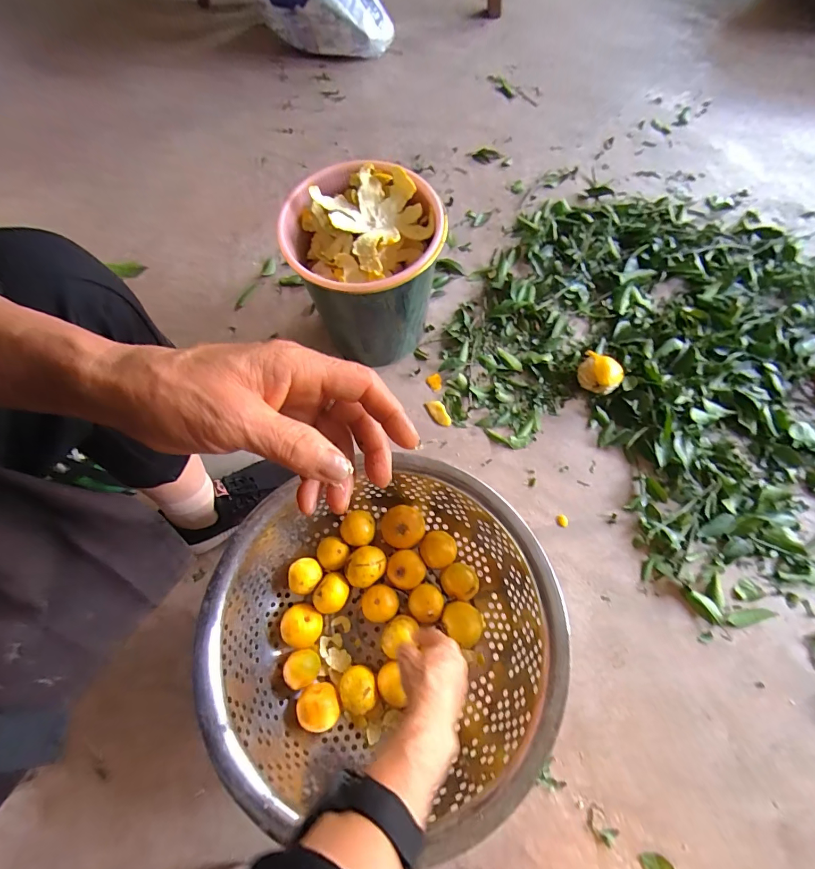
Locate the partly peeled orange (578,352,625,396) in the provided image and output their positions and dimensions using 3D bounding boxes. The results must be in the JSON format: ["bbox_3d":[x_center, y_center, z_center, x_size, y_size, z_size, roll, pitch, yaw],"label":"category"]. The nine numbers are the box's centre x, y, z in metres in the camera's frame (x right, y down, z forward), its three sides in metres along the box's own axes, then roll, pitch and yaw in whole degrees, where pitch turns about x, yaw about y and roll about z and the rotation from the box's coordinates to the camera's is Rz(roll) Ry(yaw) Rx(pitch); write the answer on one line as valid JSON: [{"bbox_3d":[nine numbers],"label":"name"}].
[{"bbox_3d":[0.330,-0.104,0.688,0.070,0.058,0.068,0,70,1],"label":"partly peeled orange"}]

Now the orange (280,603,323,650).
[{"bbox_3d":[-0.149,0.270,0.566,0.056,0.039,0.056,-7,70,-2],"label":"orange"}]

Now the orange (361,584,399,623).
[{"bbox_3d":[-0.039,0.241,0.573,0.050,0.042,0.048,-11,70,-3],"label":"orange"}]

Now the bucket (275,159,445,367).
[{"bbox_3d":[-0.056,-0.244,0.639,0.202,0.242,0.210,0,70,1],"label":"bucket"}]

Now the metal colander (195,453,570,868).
[{"bbox_3d":[-0.024,0.236,0.529,0.404,0.141,0.377,0,70,1],"label":"metal colander"}]

